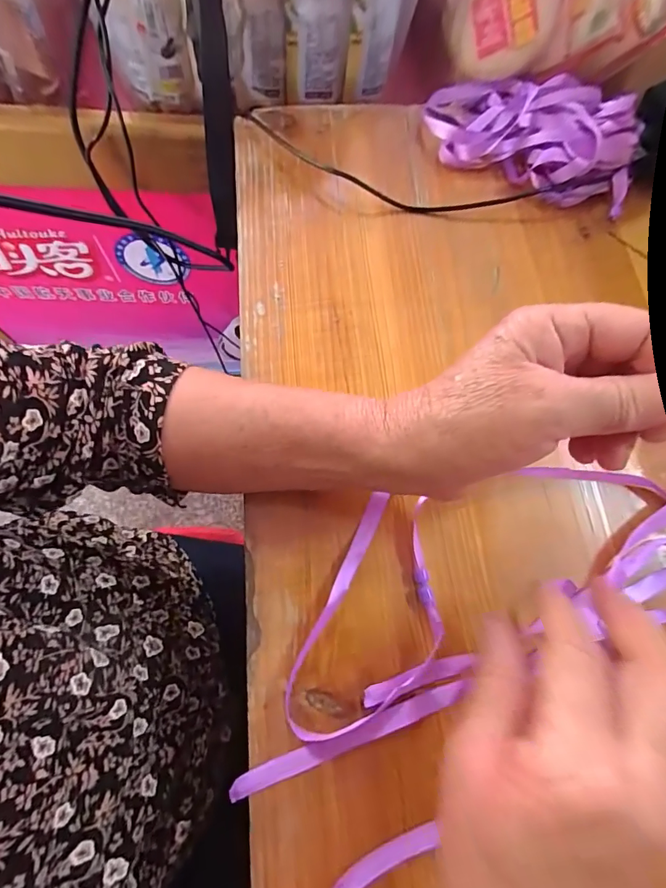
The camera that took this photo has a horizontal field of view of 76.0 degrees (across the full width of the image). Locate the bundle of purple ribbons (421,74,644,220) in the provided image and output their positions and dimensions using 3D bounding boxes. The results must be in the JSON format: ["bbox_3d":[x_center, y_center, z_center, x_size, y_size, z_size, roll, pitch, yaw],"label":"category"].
[{"bbox_3d":[0.167,-0.263,0.350,0.175,0.031,0.103,27,71,4],"label":"bundle of purple ribbons"}]

